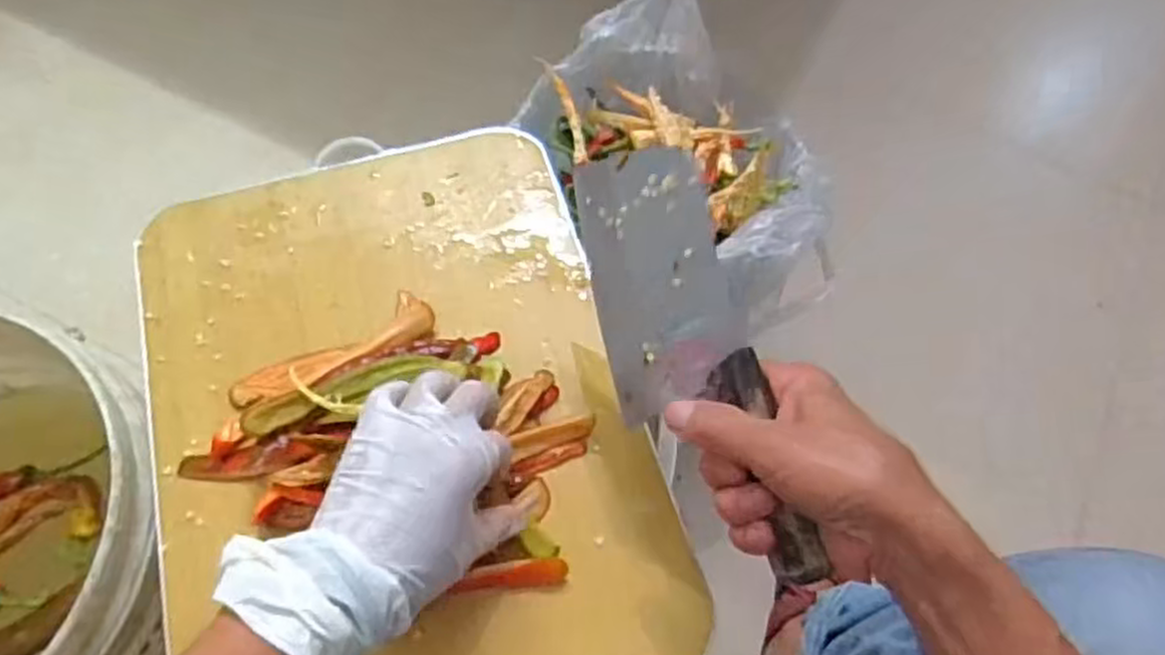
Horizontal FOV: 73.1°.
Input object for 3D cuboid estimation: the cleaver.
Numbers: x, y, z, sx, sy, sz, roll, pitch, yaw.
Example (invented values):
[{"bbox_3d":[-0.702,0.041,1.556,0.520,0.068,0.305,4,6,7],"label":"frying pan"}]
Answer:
[{"bbox_3d":[0.052,0.014,0.404,0.028,0.088,0.229,-4,73,-49],"label":"cleaver"}]

